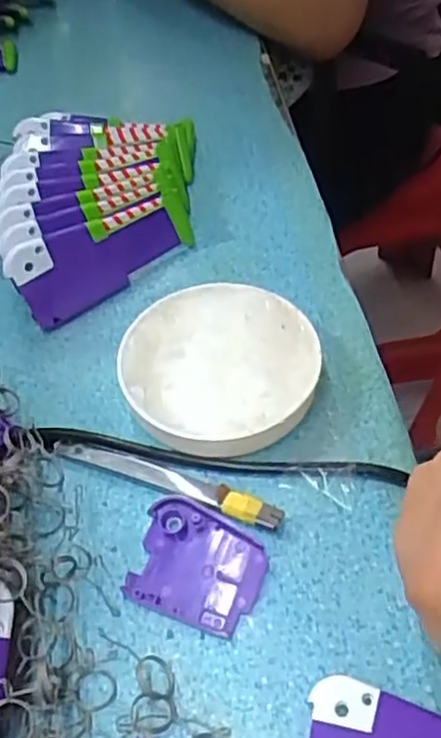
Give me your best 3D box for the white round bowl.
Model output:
[{"bbox_3d":[0.000,0.000,0.383,0.105,0.027,0.107,-3,53,4],"label":"white round bowl"}]

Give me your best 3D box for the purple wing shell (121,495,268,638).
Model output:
[{"bbox_3d":[-0.010,0.092,0.328,0.061,0.010,0.052,15,56,17],"label":"purple wing shell"}]

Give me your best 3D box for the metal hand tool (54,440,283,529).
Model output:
[{"bbox_3d":[-0.028,0.054,0.353,0.124,0.010,0.014,18,57,18],"label":"metal hand tool"}]

